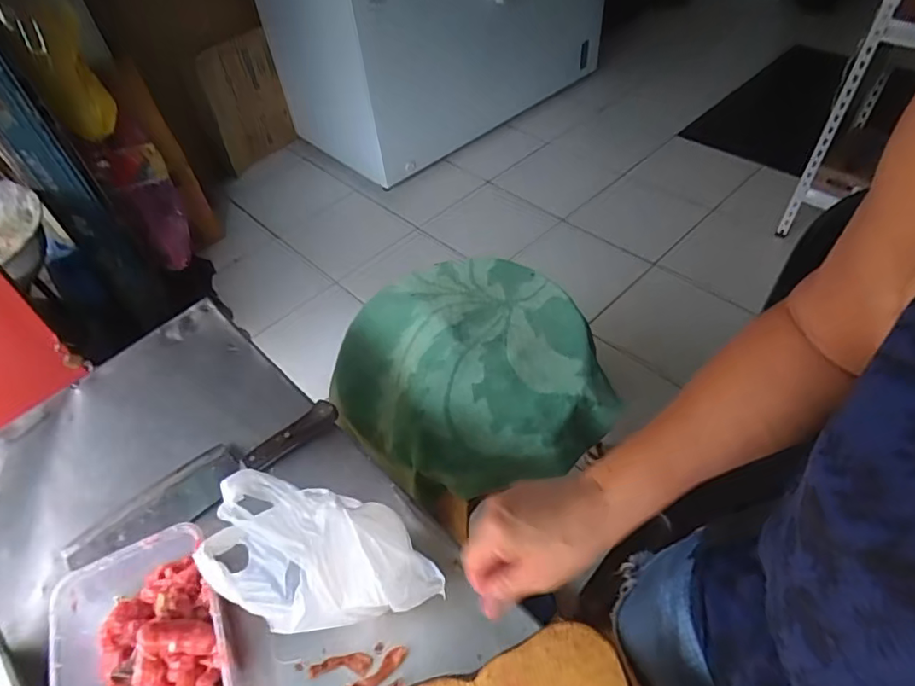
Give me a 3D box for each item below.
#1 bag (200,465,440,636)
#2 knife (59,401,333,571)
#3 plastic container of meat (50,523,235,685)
[{"bbox_3d":[-0.119,0.193,0.508,0.180,0.165,0.099,-17,49,-8],"label":"bag"},{"bbox_3d":[-0.330,0.174,0.720,0.358,0.032,0.075,-31,53,-20],"label":"knife"},{"bbox_3d":[-0.306,0.331,0.551,0.159,0.075,0.255,-26,51,-16],"label":"plastic container of meat"}]

